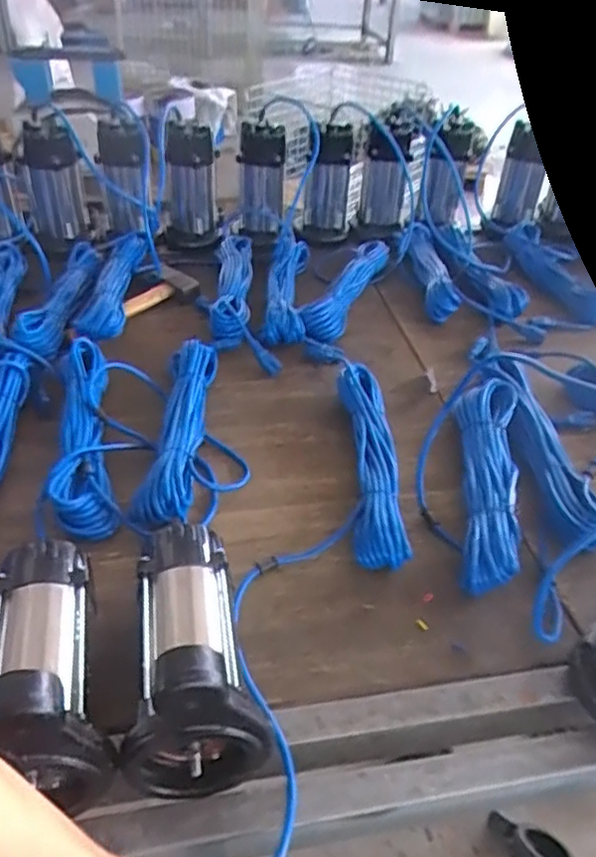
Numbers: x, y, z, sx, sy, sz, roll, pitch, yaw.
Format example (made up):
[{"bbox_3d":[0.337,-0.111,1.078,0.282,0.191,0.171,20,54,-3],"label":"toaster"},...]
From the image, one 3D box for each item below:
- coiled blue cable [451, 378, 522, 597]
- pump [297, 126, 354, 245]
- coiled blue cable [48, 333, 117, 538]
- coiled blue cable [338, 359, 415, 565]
[{"bbox_3d":[0.233,0.056,0.840,0.079,0.049,0.340,9,39,7],"label":"coiled blue cable"},{"bbox_3d":[0.058,-0.504,1.342,0.098,0.176,0.095,2,42,1],"label":"pump"},{"bbox_3d":[-0.277,0.002,0.875,0.075,0.048,0.357,-7,40,-13],"label":"coiled blue cable"},{"bbox_3d":[0.093,0.033,0.858,0.066,0.043,0.337,1,39,-3],"label":"coiled blue cable"}]

